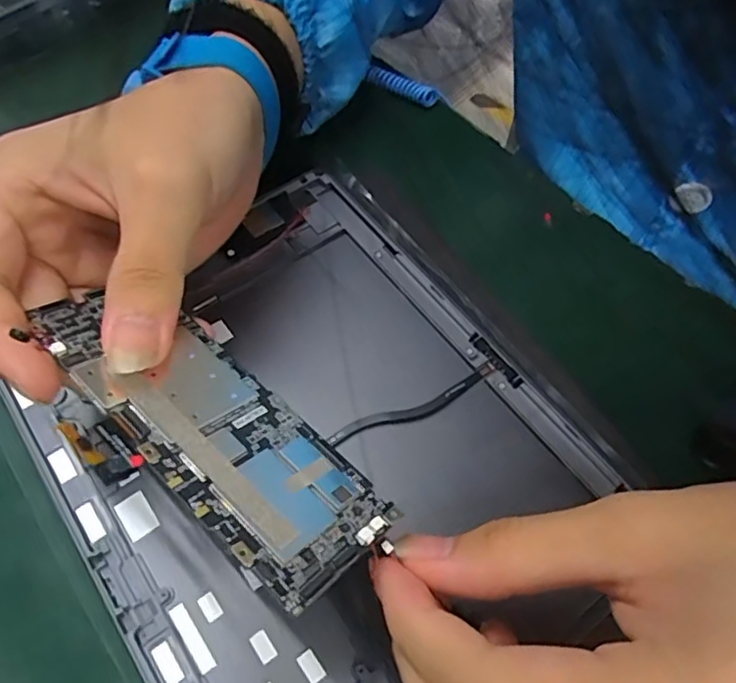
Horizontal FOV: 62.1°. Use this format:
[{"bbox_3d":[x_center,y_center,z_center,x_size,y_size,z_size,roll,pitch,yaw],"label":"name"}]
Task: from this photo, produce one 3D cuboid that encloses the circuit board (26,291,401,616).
[{"bbox_3d":[-0.048,0.021,0.180,0.120,0.004,0.042,39,43,20],"label":"circuit board"}]

